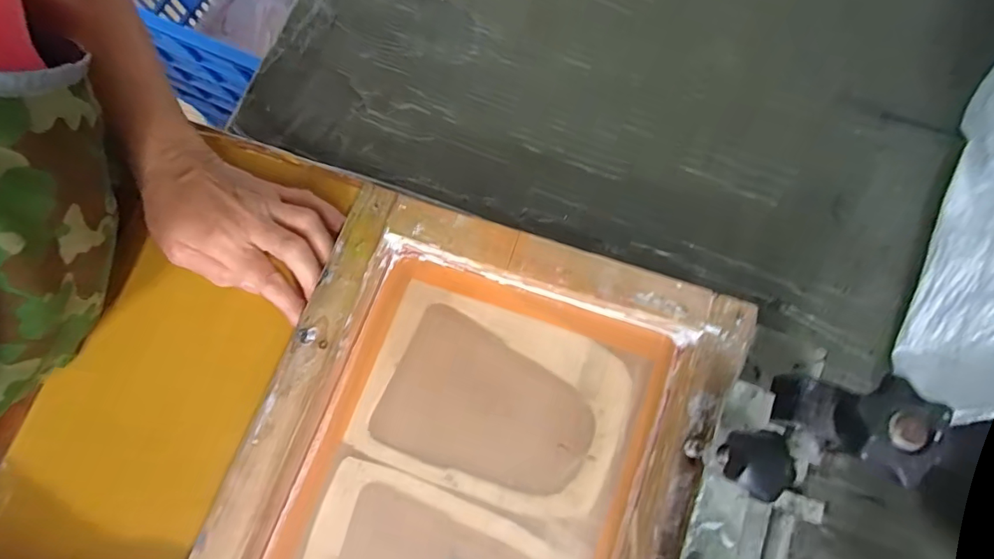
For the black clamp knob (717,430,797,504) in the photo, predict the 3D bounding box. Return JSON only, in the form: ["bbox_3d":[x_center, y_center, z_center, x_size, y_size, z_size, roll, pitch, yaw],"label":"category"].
[{"bbox_3d":[0.129,0.092,0.245,0.028,0.028,0.030,0,78,1],"label":"black clamp knob"}]

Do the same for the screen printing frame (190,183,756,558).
[{"bbox_3d":[-0.028,0.135,0.297,0.257,0.042,0.344,21,79,3],"label":"screen printing frame"}]

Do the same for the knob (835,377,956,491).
[{"bbox_3d":[0.195,0.074,0.249,0.046,0.031,0.046,32,80,7],"label":"knob"}]

